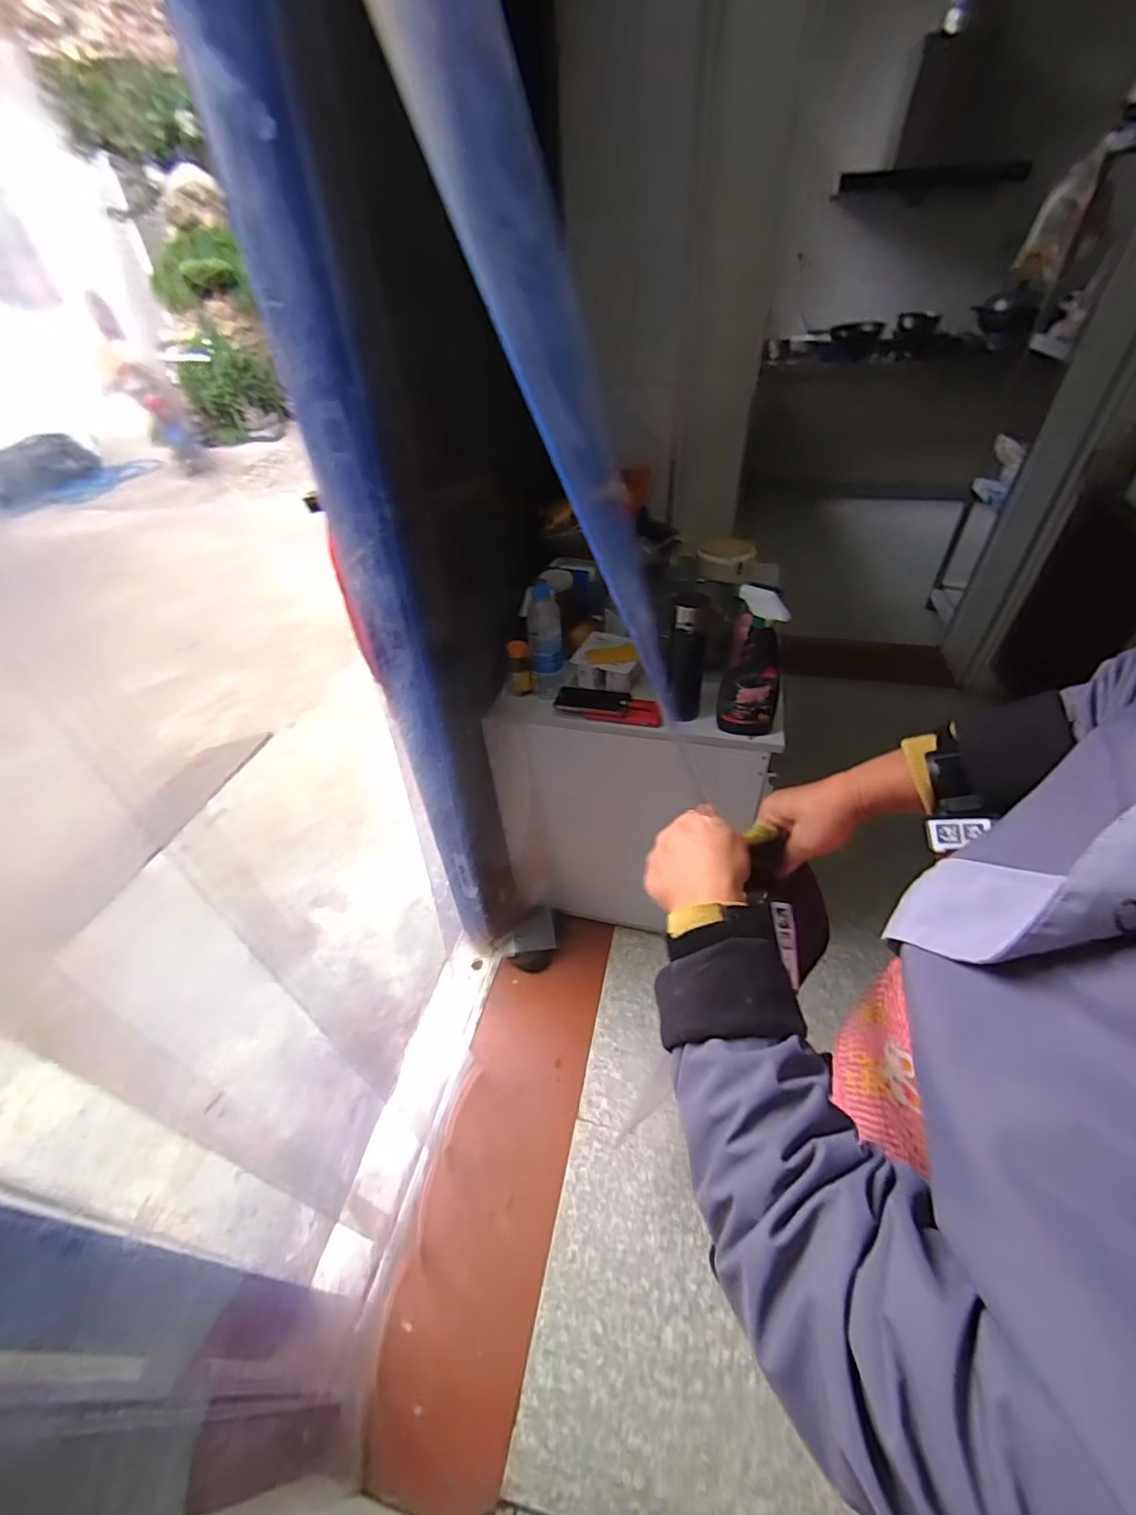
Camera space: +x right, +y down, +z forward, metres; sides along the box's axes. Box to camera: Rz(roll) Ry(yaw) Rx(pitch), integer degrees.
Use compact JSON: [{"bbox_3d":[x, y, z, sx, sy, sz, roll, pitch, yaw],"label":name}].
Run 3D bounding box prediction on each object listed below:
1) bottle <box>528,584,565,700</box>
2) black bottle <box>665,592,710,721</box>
[{"bbox_3d":[-0.041,-0.218,1.063,0.064,0.192,0.055,-32,50,-30],"label":"bottle"},{"bbox_3d":[0.206,-0.168,0.963,0.059,0.222,0.055,17,45,20],"label":"black bottle"}]

